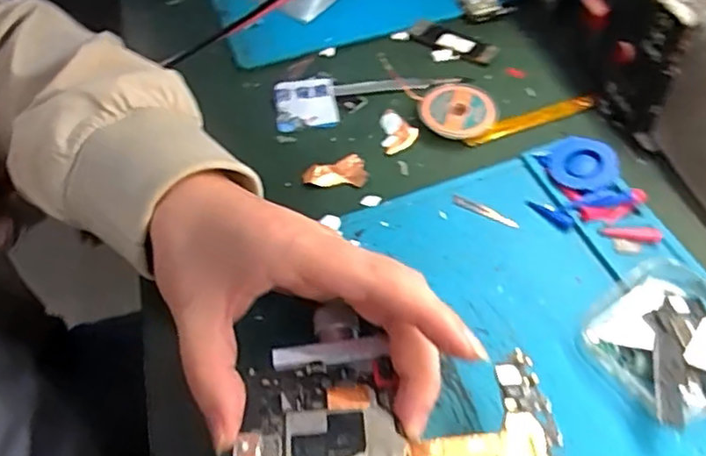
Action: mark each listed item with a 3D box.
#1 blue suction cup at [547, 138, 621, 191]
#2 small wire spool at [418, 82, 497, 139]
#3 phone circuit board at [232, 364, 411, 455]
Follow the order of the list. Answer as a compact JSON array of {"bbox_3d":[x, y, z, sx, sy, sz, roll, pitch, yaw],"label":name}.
[{"bbox_3d":[0.128,-0.035,0.355,0.036,0.014,0.033,-3,51,3],"label":"blue suction cup"},{"bbox_3d":[0.066,-0.072,0.398,0.046,0.013,0.042,21,56,20],"label":"small wire spool"},{"bbox_3d":[-0.013,0.076,0.245,0.063,0.009,0.051,-7,51,0],"label":"phone circuit board"}]

